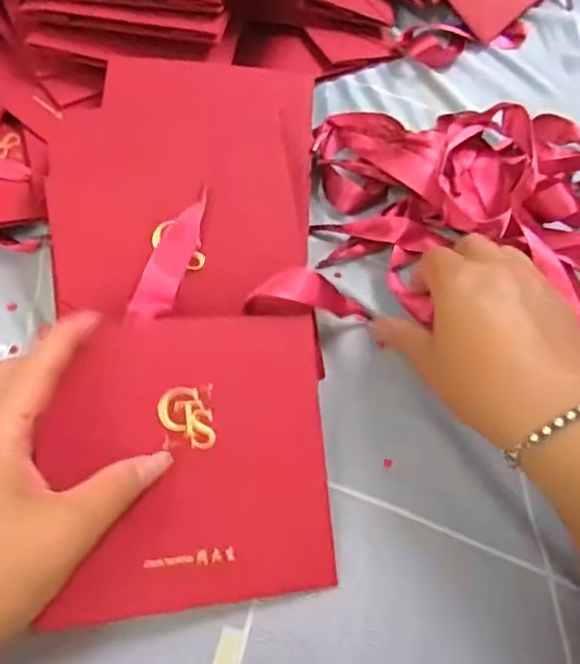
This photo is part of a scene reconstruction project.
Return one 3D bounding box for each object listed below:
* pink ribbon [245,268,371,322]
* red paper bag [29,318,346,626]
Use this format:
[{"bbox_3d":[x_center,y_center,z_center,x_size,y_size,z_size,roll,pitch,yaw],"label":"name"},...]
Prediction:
[{"bbox_3d":[0.014,-0.019,0.346,0.079,0.025,0.022,4,60,-20],"label":"pink ribbon"},{"bbox_3d":[-0.046,0.061,0.299,0.132,0.017,0.140,0,78,-17],"label":"red paper bag"}]

